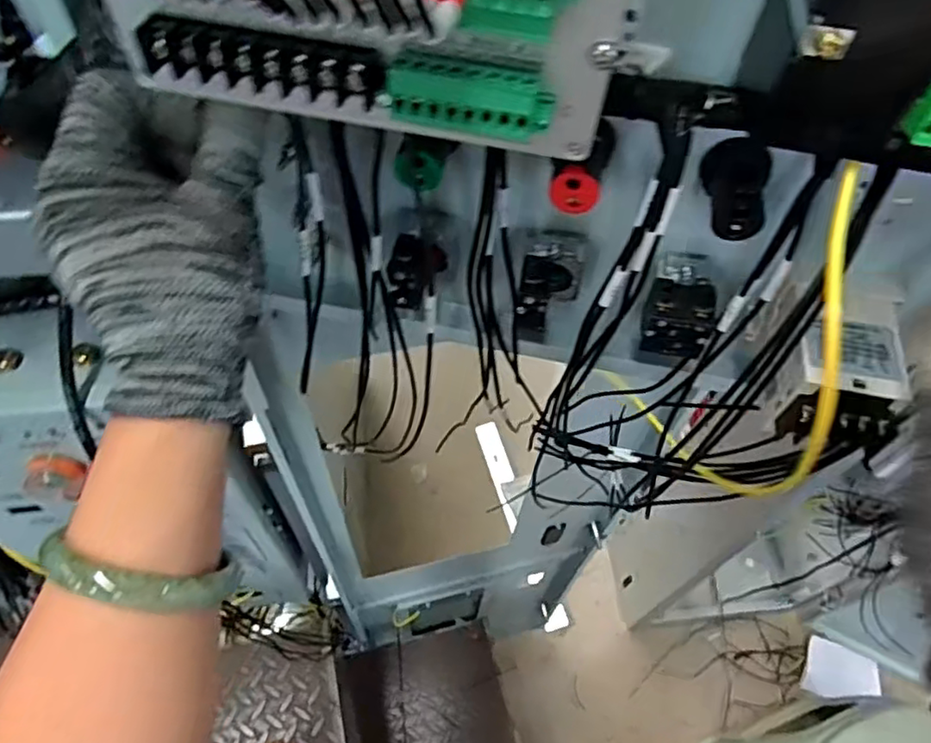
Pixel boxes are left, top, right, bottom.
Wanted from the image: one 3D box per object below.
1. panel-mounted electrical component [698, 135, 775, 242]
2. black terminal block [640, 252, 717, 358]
[{"bbox_3d":[0.111,-0.076,0.259,0.025,0.022,0.036,12,57,5],"label":"panel-mounted electrical component"},{"bbox_3d":[0.106,-0.034,0.317,0.031,0.029,0.042,11,57,5],"label":"black terminal block"}]

